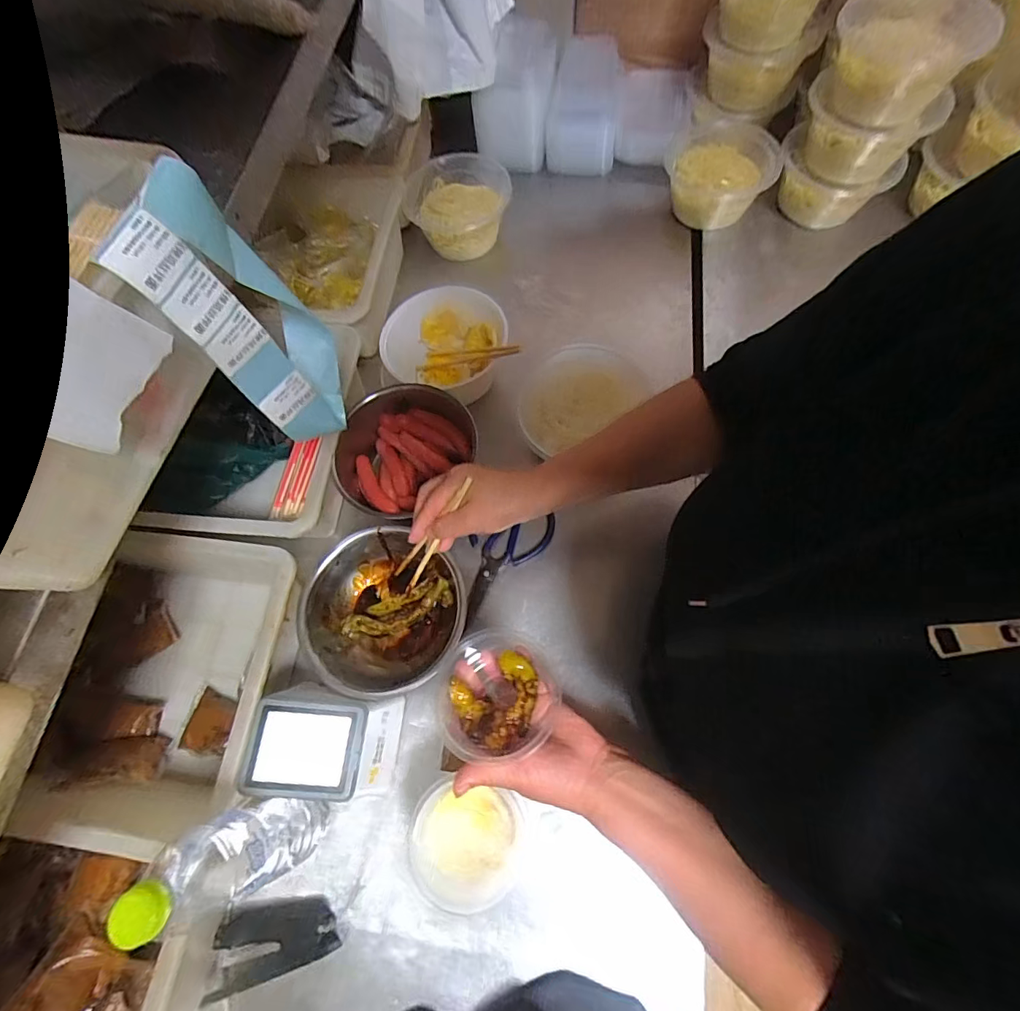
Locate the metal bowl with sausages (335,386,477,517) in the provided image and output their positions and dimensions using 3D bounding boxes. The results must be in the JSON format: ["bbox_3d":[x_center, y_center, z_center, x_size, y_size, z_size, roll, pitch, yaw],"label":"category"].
[{"bbox_3d":[-0.141,-0.071,0.598,0.182,0.078,0.176,-1,70,2],"label":"metal bowl with sausages"}]

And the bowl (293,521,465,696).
[{"bbox_3d":[-0.145,0.120,0.535,0.169,0.064,0.166,-1,70,2],"label":"bowl"}]

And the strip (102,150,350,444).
[{"bbox_3d":[-0.181,-0.130,0.344,0.047,0.203,0.103,-7,69,1],"label":"strip"}]

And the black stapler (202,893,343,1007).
[{"bbox_3d":[-0.235,0.426,0.464,0.115,0.034,0.062,-15,70,-4],"label":"black stapler"}]

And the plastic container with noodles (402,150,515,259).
[{"bbox_3d":[-0.082,-0.480,0.756,0.157,0.074,0.132,3,70,3],"label":"plastic container with noodles"}]

